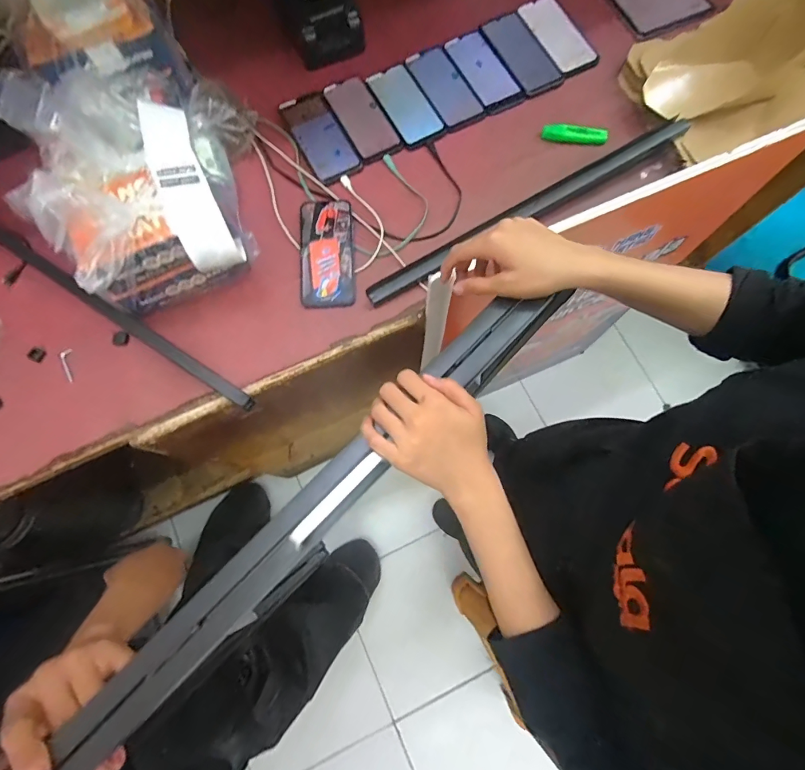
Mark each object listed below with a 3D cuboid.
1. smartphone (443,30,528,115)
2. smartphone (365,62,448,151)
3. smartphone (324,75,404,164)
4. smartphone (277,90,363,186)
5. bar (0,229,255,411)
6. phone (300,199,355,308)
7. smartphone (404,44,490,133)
[{"bbox_3d":[0.140,-0.541,0.701,0.073,0.012,0.161,-28,78,-8],"label":"smartphone"},{"bbox_3d":[0.007,-0.465,0.682,0.075,0.014,0.154,-26,77,-8],"label":"smartphone"},{"bbox_3d":[-0.064,-0.439,0.673,0.076,0.009,0.160,-26,78,-8],"label":"smartphone"},{"bbox_3d":[-0.133,-0.403,0.666,0.078,0.008,0.174,-26,78,-8],"label":"smartphone"},{"bbox_3d":[-0.388,-0.094,0.562,0.443,0.033,0.019,32,77,7],"label":"bar"},{"bbox_3d":[-0.114,-0.200,0.613,0.078,0.012,0.174,-3,75,-2],"label":"phone"},{"bbox_3d":[0.071,-0.505,0.693,0.077,0.006,0.172,-28,78,-8],"label":"smartphone"}]

